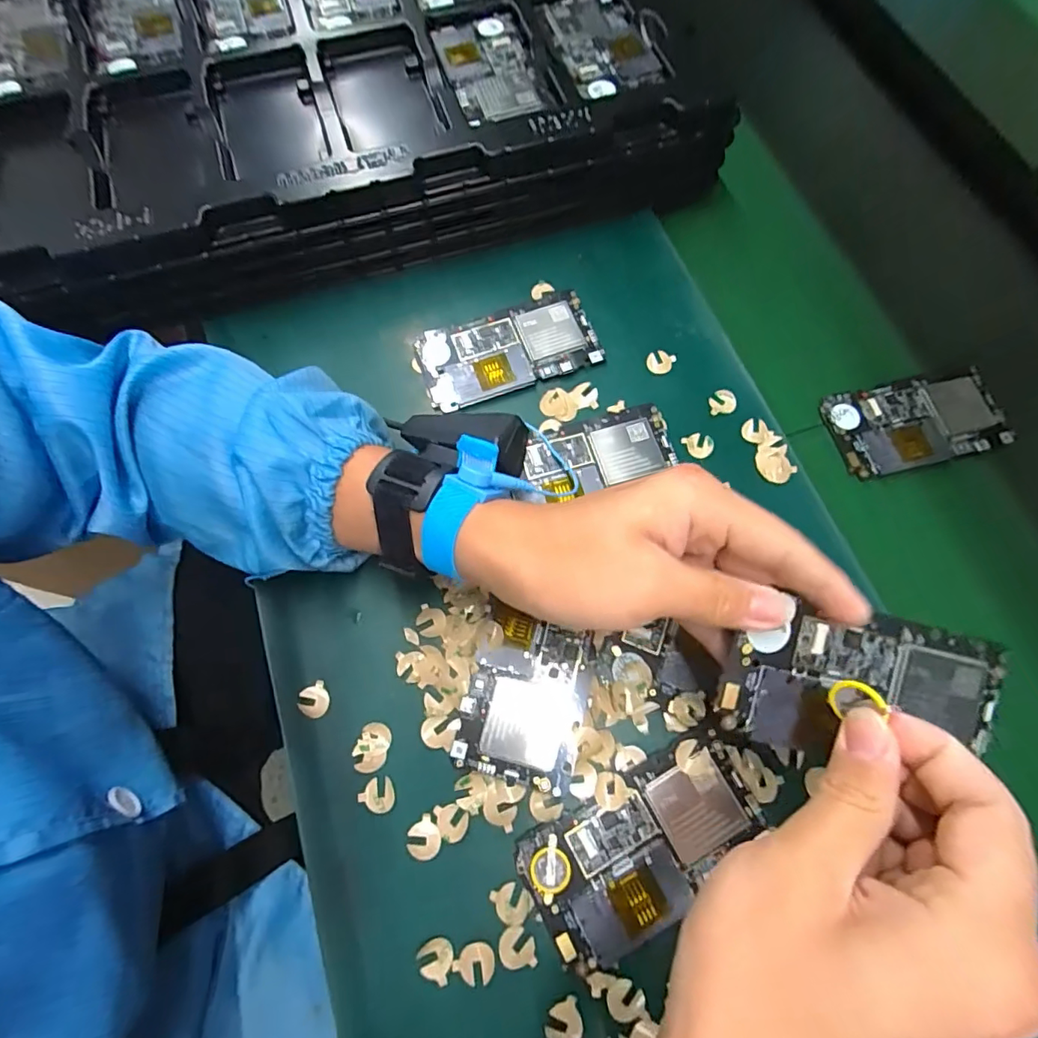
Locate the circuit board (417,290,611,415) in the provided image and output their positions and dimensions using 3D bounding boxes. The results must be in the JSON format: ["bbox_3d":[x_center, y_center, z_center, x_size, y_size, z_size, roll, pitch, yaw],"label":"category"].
[{"bbox_3d":[-0.008,-0.121,0.375,0.125,0.009,0.068,-19,72,-9],"label":"circuit board"}]

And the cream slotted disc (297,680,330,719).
[{"bbox_3d":[-0.117,0.104,0.298,0.017,0.005,0.018,1,70,-2],"label":"cream slotted disc"}]

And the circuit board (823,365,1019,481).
[{"bbox_3d":[0.281,-0.068,0.367,0.121,0.007,0.064,-11,71,-6],"label":"circuit board"}]

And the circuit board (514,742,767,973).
[{"bbox_3d":[0.065,0.170,0.269,0.120,0.008,0.066,-26,73,-11],"label":"circuit board"}]

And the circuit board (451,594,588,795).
[{"bbox_3d":[0.004,0.100,0.294,0.064,0.006,0.085,15,71,3],"label":"circuit board"}]

